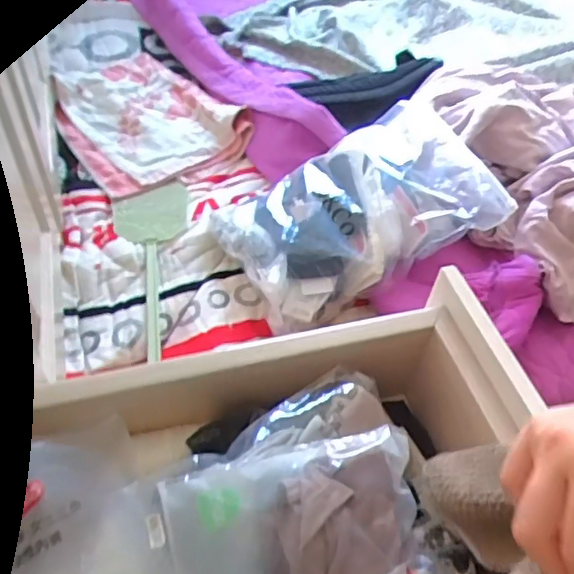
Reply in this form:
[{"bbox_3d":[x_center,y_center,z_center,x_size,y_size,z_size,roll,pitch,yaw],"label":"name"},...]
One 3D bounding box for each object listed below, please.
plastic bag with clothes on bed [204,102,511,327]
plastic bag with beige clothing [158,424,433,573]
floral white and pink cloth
[{"bbox_3d":[0.101,-0.118,0.859,0.393,0.079,0.286,-26,56,-6],"label":"plastic bag with clothes on bed"},{"bbox_3d":[0.014,0.186,0.378,0.169,0.030,0.153,-9,75,-9],"label":"plastic bag with beige clothing"},{"bbox_3d":[-0.279,-0.335,1.110,0.299,0.046,0.381,-26,55,-25],"label":"floral white and pink cloth"}]

